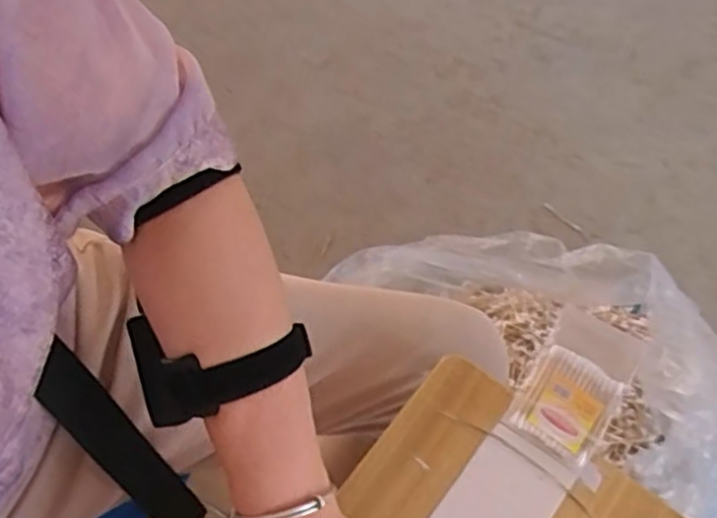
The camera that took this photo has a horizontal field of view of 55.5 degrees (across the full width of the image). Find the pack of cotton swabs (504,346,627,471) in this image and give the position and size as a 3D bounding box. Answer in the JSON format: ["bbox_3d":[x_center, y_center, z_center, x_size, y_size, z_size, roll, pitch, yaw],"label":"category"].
[{"bbox_3d":[0.146,0.102,0.478,0.059,0.011,0.073,34,68,14],"label":"pack of cotton swabs"}]

